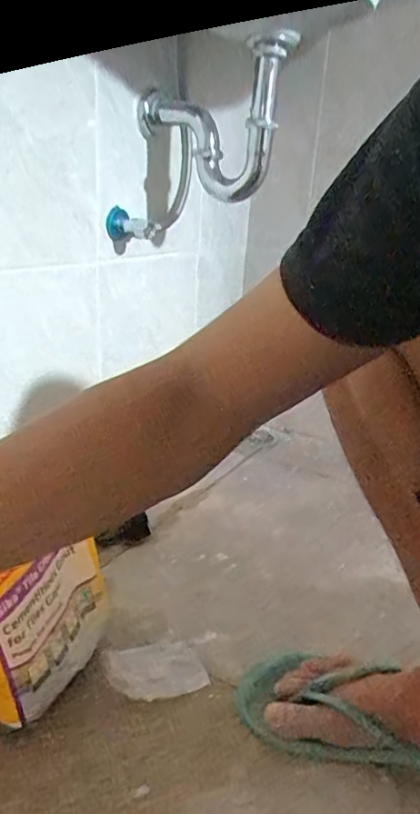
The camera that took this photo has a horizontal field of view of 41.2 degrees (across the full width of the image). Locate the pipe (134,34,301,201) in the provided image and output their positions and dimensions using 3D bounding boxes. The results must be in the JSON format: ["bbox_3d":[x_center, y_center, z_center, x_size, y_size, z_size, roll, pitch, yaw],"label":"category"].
[{"bbox_3d":[-0.011,-0.423,0.833,0.107,0.200,0.270,-12,25,-33],"label":"pipe"}]

